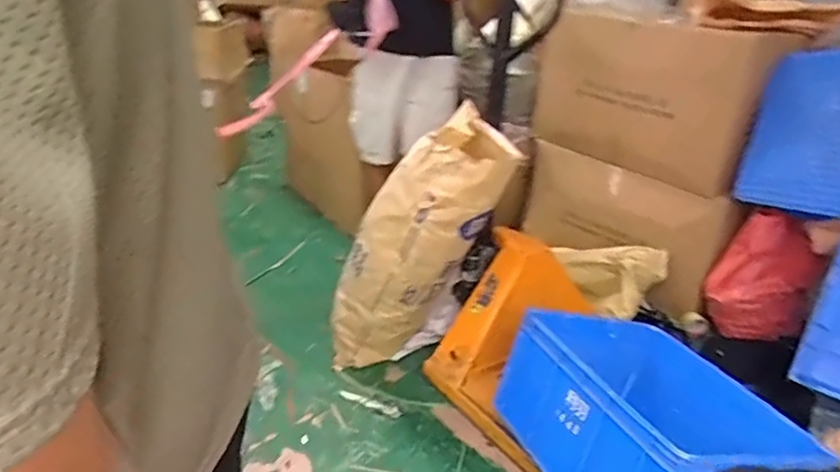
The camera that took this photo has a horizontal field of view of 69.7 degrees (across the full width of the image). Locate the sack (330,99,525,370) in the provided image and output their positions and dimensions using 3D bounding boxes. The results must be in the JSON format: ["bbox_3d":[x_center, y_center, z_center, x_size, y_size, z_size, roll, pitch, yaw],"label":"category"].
[{"bbox_3d":[-0.026,0.038,1.914,0.299,0.867,0.287,32,28,5],"label":"sack"}]

